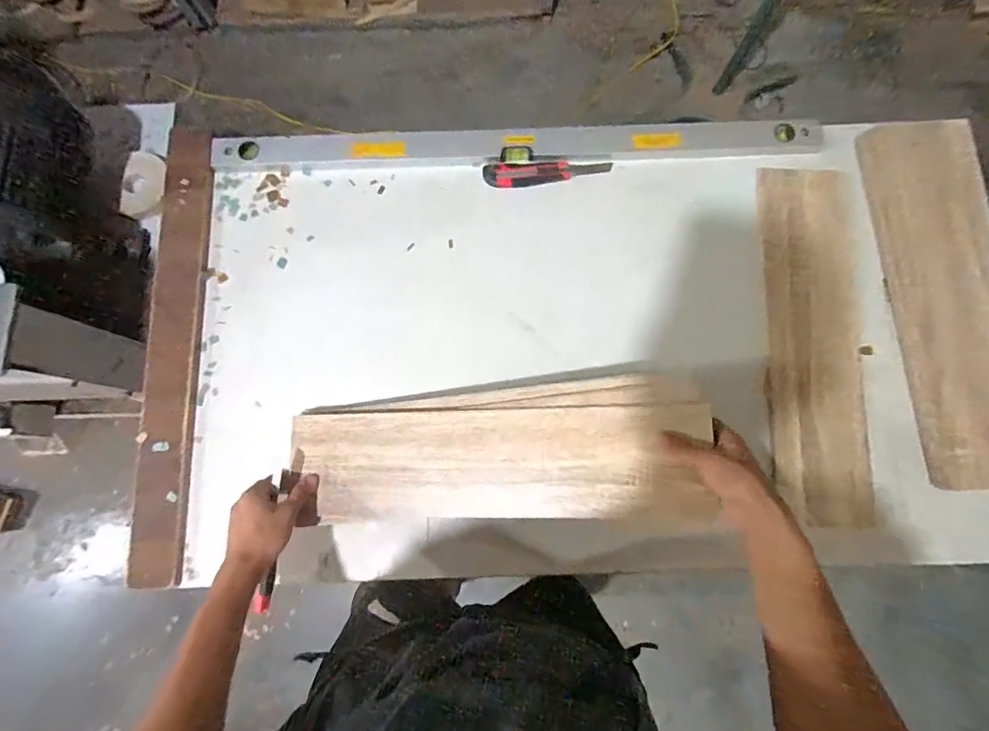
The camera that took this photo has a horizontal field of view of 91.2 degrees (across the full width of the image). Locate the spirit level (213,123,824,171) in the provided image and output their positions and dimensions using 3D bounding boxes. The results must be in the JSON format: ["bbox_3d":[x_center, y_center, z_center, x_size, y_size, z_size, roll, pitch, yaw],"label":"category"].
[{"bbox_3d":[0.028,-0.362,0.803,0.977,0.029,0.051,0,79,1],"label":"spirit level"}]

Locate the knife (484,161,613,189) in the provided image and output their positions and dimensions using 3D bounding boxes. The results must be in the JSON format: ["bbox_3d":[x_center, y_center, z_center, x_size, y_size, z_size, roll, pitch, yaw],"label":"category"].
[{"bbox_3d":[0.088,-0.313,0.796,0.206,0.014,0.038,-3,79,0],"label":"knife"}]

